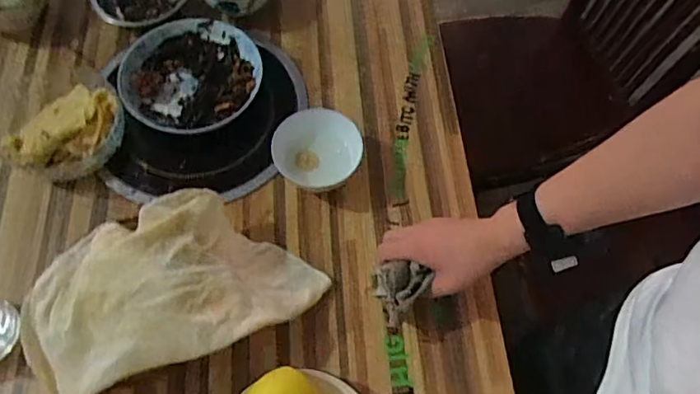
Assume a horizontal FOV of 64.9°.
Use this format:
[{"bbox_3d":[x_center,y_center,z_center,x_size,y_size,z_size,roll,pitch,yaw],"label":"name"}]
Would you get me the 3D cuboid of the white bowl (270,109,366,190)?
[{"bbox_3d":[-0.042,-0.055,0.721,0.112,0.058,0.103,0,67,0],"label":"white bowl"}]

